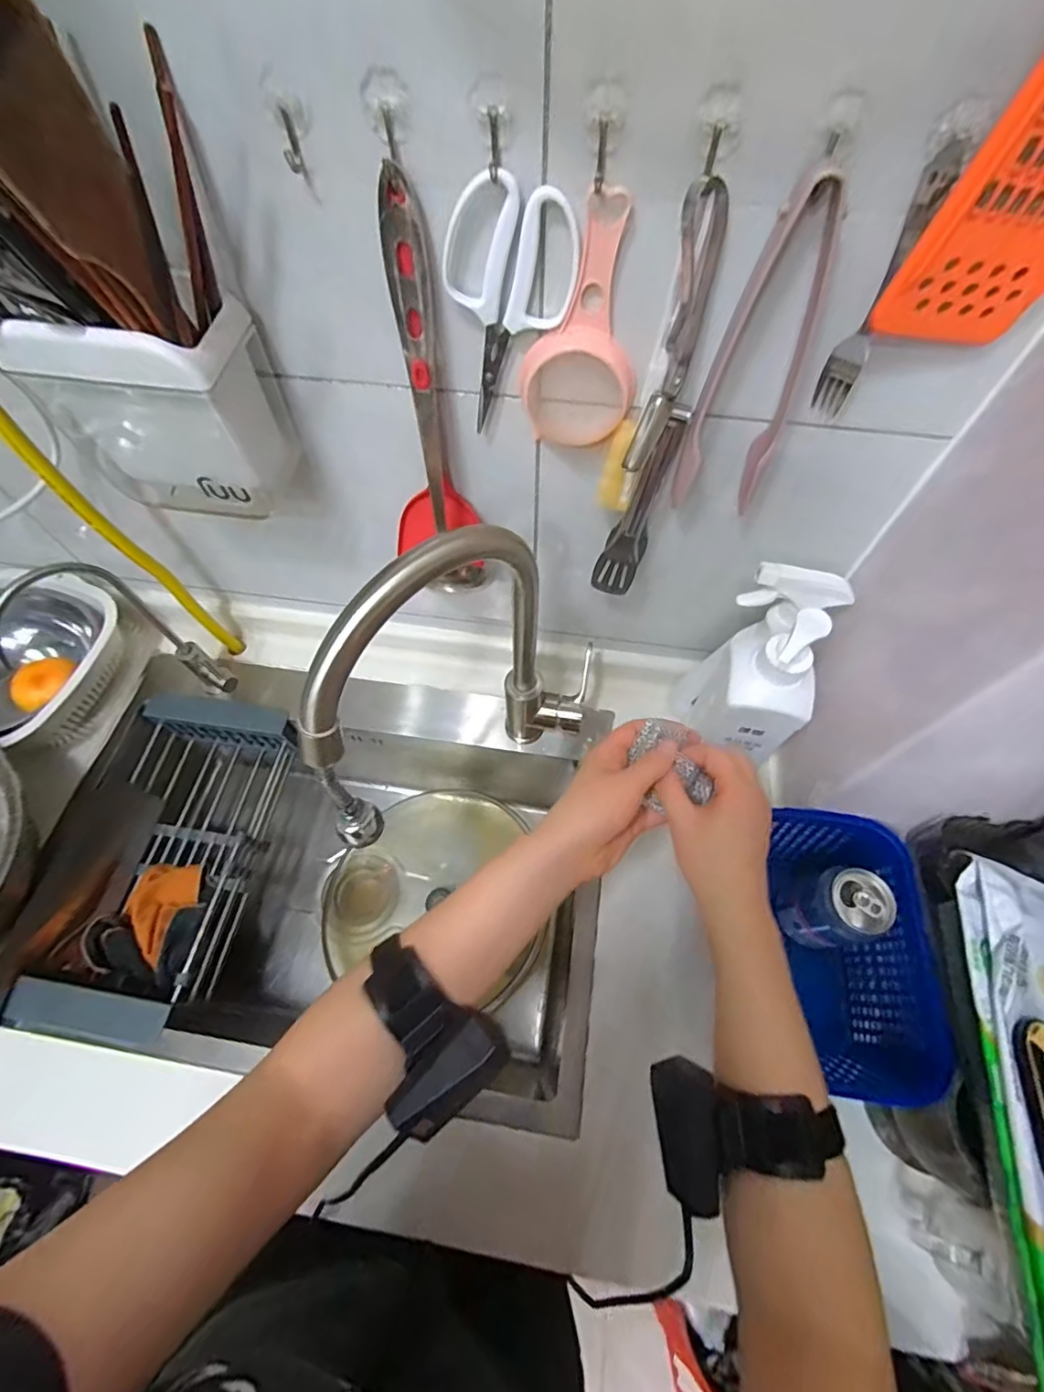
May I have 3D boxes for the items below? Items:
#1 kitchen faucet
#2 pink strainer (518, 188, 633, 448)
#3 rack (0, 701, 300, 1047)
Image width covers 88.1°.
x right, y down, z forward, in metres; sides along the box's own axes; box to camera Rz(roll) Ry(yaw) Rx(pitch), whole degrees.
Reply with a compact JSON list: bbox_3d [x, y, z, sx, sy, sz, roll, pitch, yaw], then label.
[{"bbox_3d":[-0.049,0.004,0.488,0.296,0.374,0.062,-34,67,-17],"label":"kitchen faucet"},{"bbox_3d":[0.040,-0.241,0.370,0.081,0.164,0.028,-4,62,-2],"label":"pink strainer"},{"bbox_3d":[-0.416,0.188,0.666,0.173,0.110,0.389,3,62,1],"label":"rack"}]

